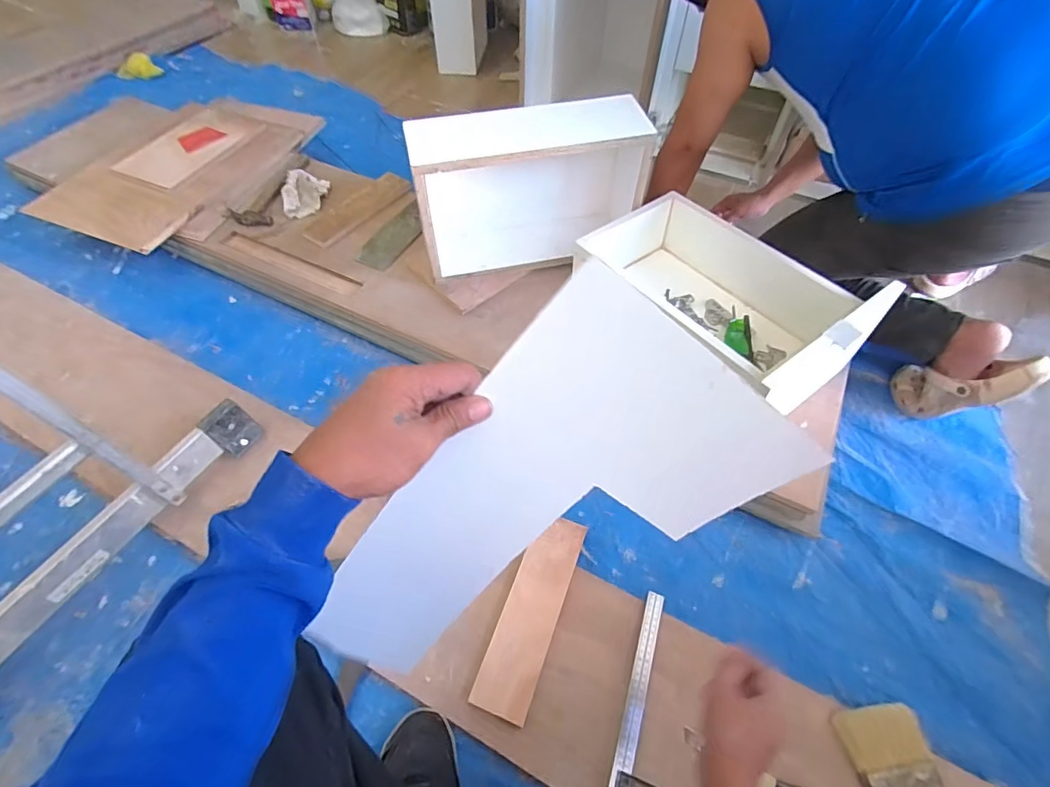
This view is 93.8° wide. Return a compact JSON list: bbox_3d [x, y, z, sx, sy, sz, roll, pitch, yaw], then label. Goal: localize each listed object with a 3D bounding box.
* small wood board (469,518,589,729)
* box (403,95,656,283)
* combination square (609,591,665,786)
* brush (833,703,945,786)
[{"bbox_3d":[0.013,0.332,0.759,0.085,0.015,0.293,22,57,6],"label":"small wood board"},{"bbox_3d":[0.028,-0.418,1.030,0.491,0.303,0.168,-13,56,-11],"label":"box"},{"bbox_3d":[0.189,0.439,0.679,0.098,0.021,0.298,17,56,10],"label":"combination square"},{"bbox_3d":[0.502,0.537,0.620,0.109,0.019,0.239,-6,55,-6],"label":"brush"}]

